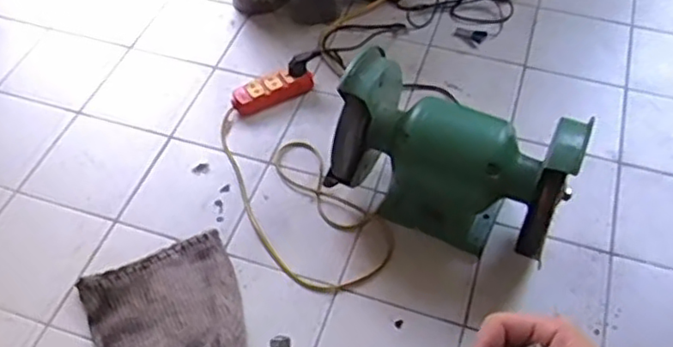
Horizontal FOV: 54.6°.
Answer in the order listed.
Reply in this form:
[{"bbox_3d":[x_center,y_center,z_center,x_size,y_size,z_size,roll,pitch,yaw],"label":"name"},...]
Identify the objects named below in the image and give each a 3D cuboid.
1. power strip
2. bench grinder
[{"bbox_3d":[-0.123,-0.159,1.260,0.161,0.040,0.057,-22,55,-16],"label":"power strip"},{"bbox_3d":[0.179,-0.017,1.023,0.355,0.237,0.171,21,55,16],"label":"bench grinder"}]

